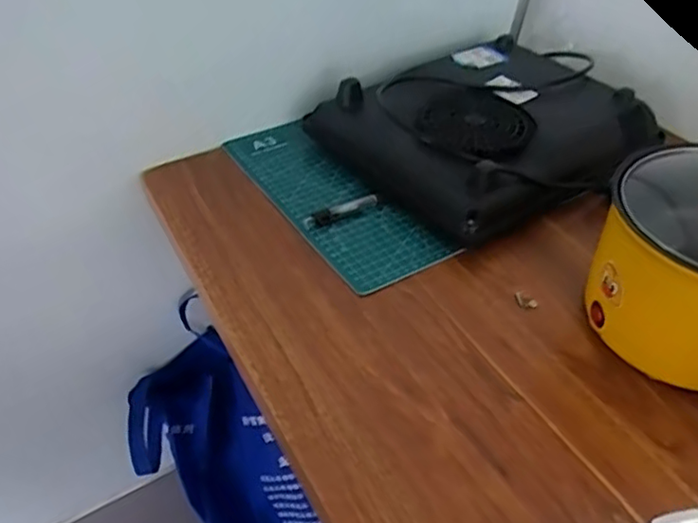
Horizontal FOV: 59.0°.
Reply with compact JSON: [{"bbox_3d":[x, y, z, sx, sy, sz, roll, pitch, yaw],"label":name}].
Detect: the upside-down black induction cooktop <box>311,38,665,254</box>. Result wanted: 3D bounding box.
[{"bbox_3d":[0.164,-0.163,0.717,0.333,0.074,0.266,-27,50,-29],"label":"upside-down black induction cooktop"}]

